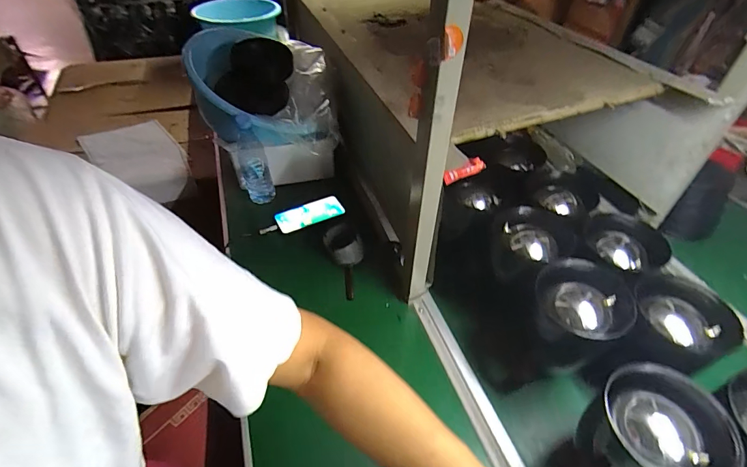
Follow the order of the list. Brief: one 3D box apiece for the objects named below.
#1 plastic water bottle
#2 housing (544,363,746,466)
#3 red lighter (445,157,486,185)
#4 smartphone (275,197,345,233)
[{"bbox_3d":[-0.289,-0.178,0.911,0.074,0.222,0.072,-12,46,-14],"label":"plastic water bottle"},{"bbox_3d":[0.324,0.275,0.485,0.129,0.194,0.132,1,44,-1],"label":"housing"},{"bbox_3d":[0.131,-0.092,0.556,0.062,0.023,0.013,-24,48,-1],"label":"red lighter"},{"bbox_3d":[-0.151,-0.047,0.924,0.162,0.011,0.072,-15,58,-15],"label":"smartphone"}]

